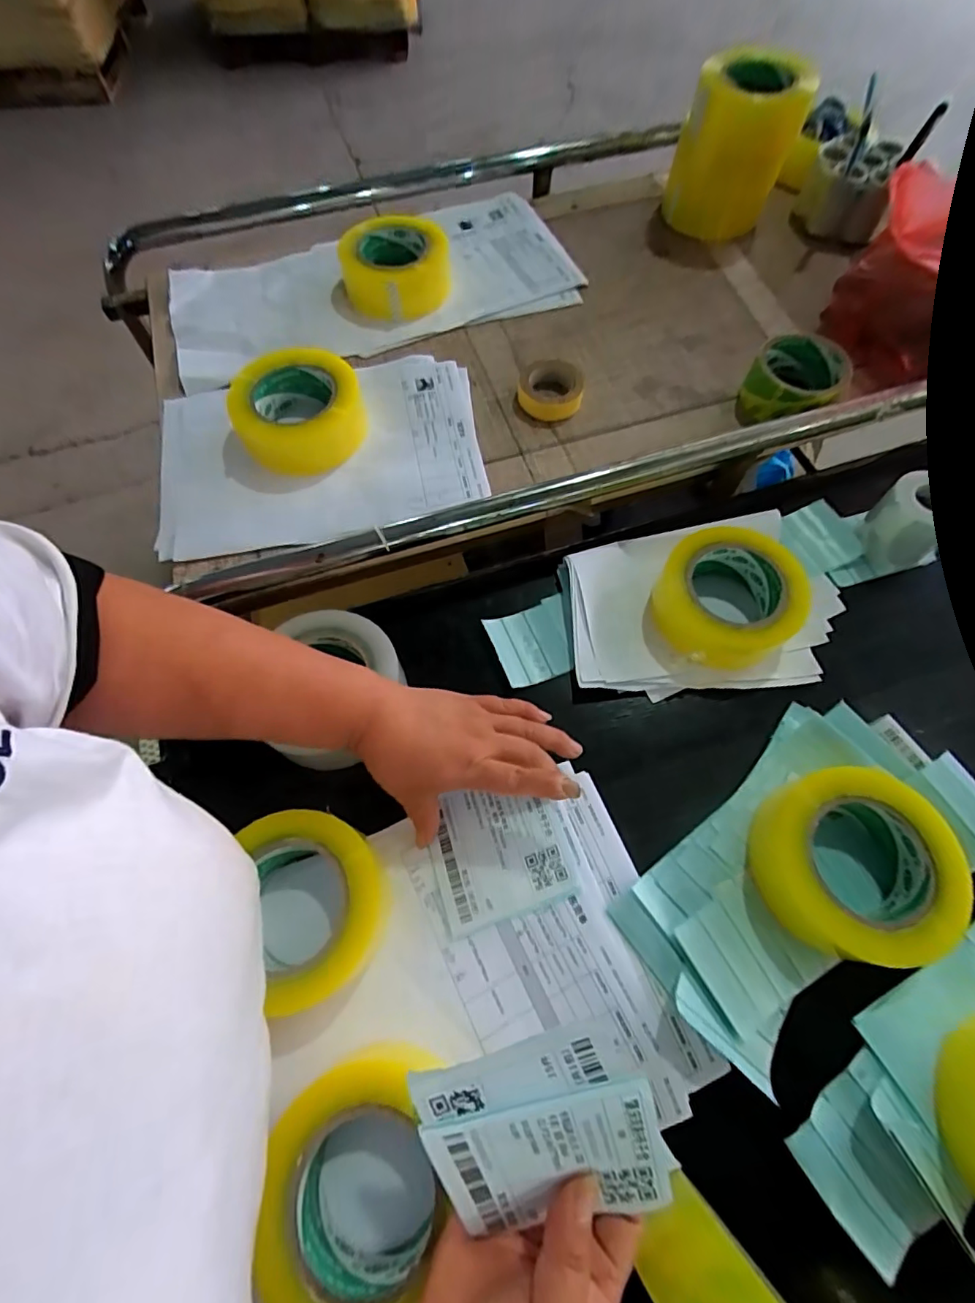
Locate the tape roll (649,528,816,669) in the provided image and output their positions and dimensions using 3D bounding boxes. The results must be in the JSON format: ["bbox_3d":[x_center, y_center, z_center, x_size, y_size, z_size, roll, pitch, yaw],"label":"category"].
[{"bbox_3d":[0.213,-0.050,0.489,0.122,0.051,0.120,0,66,1],"label":"tape roll"}]

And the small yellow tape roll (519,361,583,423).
[{"bbox_3d":[0.068,-0.279,0.576,0.066,0.025,0.059,-4,66,-1],"label":"small yellow tape roll"}]

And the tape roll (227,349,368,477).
[{"bbox_3d":[-0.192,-0.244,0.549,0.124,0.052,0.113,0,66,1],"label":"tape roll"}]

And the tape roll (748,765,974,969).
[{"bbox_3d":[0.263,0.151,0.388,0.116,0.062,0.123,0,66,1],"label":"tape roll"}]

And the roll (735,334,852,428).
[{"bbox_3d":[0.318,-0.277,0.568,0.091,0.047,0.107,37,72,16],"label":"roll"}]

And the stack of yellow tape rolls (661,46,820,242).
[{"bbox_3d":[0.303,-0.621,0.668,0.125,0.156,0.125,17,67,9],"label":"stack of yellow tape rolls"}]

